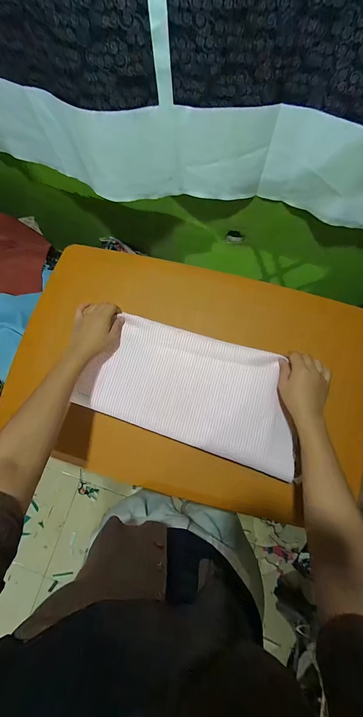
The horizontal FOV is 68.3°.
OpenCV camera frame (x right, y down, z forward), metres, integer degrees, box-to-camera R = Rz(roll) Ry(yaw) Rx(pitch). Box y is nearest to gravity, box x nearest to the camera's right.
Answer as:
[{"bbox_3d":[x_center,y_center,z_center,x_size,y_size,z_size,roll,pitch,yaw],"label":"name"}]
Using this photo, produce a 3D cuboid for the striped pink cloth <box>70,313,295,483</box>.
[{"bbox_3d":[0.026,0.059,0.536,0.403,0.067,0.213,18,79,6],"label":"striped pink cloth"}]

